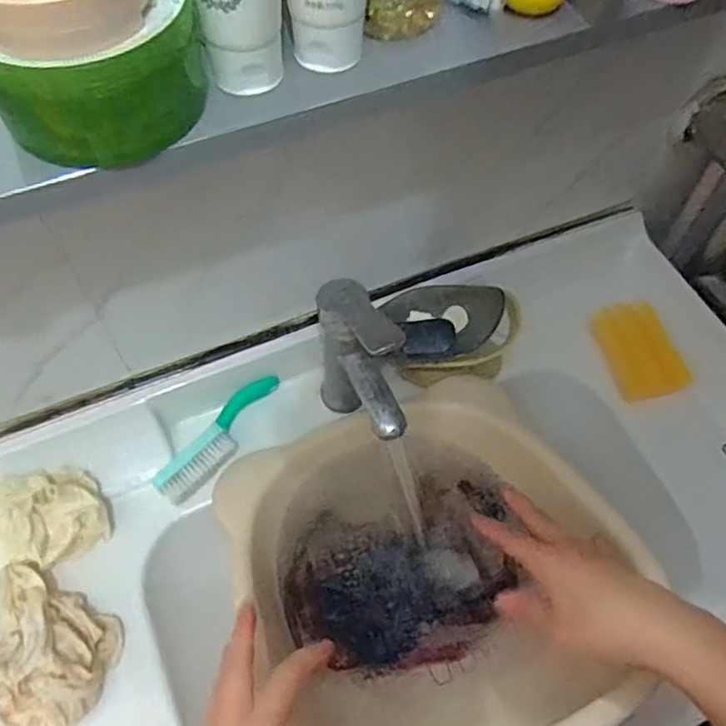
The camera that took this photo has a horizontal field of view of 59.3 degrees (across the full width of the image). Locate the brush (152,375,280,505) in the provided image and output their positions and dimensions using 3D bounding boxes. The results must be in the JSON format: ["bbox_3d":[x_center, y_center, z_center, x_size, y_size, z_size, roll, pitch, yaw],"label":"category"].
[{"bbox_3d":[-0.141,0.073,0.645,0.036,0.023,0.157,31,64,16],"label":"brush"}]

